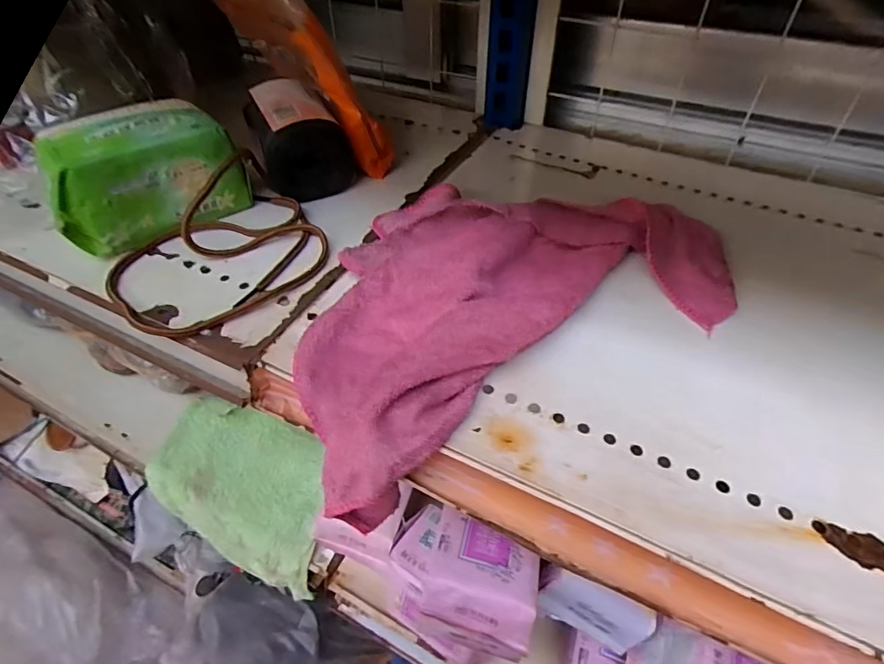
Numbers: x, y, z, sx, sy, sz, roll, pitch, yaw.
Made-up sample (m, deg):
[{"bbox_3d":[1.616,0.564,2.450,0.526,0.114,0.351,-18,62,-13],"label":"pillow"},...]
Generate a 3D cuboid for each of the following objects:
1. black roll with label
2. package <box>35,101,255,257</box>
[{"bbox_3d":[-0.108,-0.146,0.380,0.073,0.059,0.086,-18,48,-19],"label":"black roll with label"},{"bbox_3d":[-0.202,-0.109,0.341,0.122,0.062,0.082,-22,50,-22],"label":"package"}]

